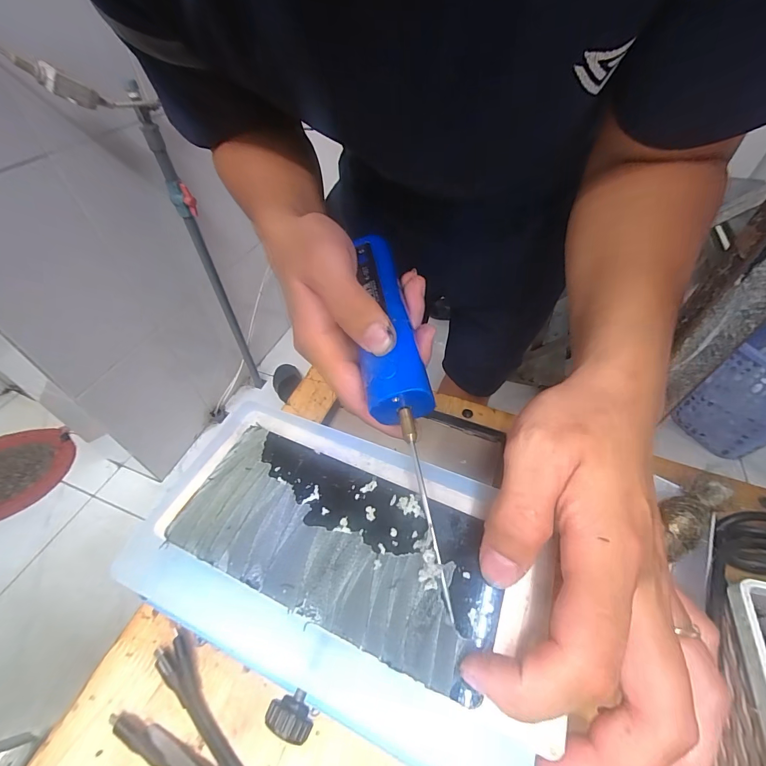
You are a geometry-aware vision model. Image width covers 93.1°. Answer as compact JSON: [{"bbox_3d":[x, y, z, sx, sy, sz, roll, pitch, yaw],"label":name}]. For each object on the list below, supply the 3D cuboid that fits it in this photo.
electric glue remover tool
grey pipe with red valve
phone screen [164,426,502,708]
[{"bbox_3d":[0.006,-0.004,0.201,0.032,0.023,0.220,-7,64,-5],"label":"electric glue remover tool"},{"bbox_3d":[-0.471,-0.282,1.027,0.051,0.865,0.062,-28,54,-21],"label":"grey pipe with red valve"},{"bbox_3d":[-0.022,0.071,0.169,0.147,0.005,0.069,21,53,16],"label":"phone screen"}]

